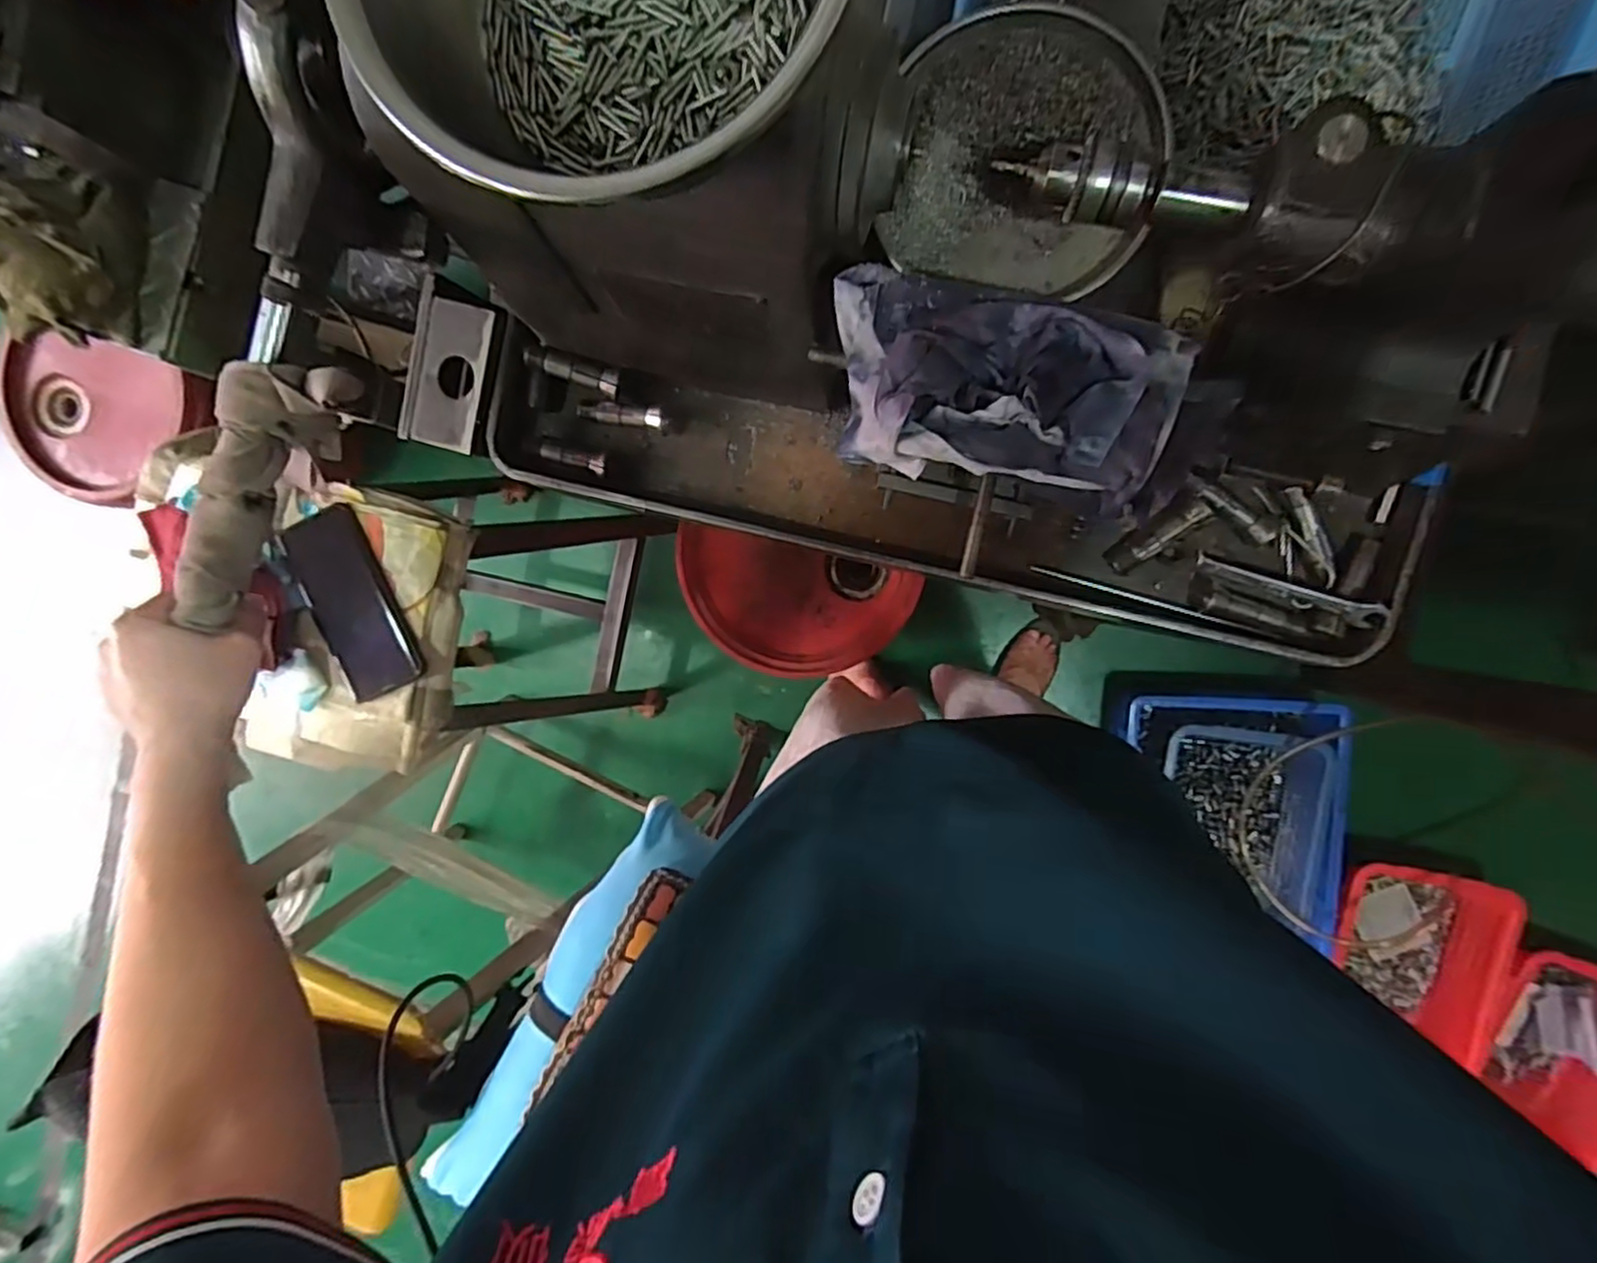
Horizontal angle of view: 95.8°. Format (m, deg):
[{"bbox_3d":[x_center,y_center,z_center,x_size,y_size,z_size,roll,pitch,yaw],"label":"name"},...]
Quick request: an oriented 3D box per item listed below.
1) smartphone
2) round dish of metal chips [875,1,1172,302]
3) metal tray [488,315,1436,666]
[{"bbox_3d":[-0.386,-0.023,0.624,0.074,0.014,0.158,-22,91,8],"label":"smartphone"},{"bbox_3d":[0.119,-0.251,0.373,0.132,0.022,0.135,1,94,7],"label":"round dish of metal chips"},{"bbox_3d":[0.092,-0.101,0.554,0.691,0.041,0.124,11,95,6],"label":"metal tray"}]

